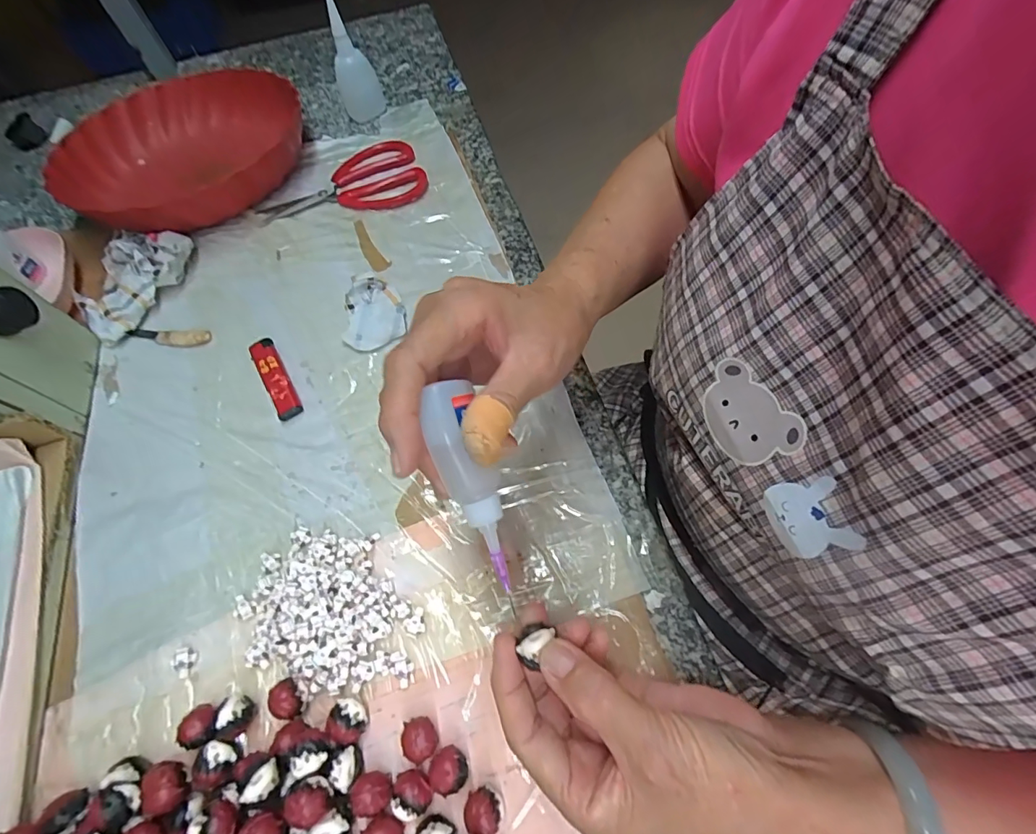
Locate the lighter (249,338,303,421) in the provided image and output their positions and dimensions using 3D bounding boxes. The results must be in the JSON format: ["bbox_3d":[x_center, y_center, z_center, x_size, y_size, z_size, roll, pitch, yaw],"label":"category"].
[{"bbox_3d":[-0.188,-0.030,0.360,0.019,0.010,0.075,-30,64,-11],"label":"lighter"}]

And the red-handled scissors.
[{"bbox_3d":[-0.174,-0.232,0.460,0.160,0.005,0.100,-15,62,-4],"label":"red-handled scissors"}]

